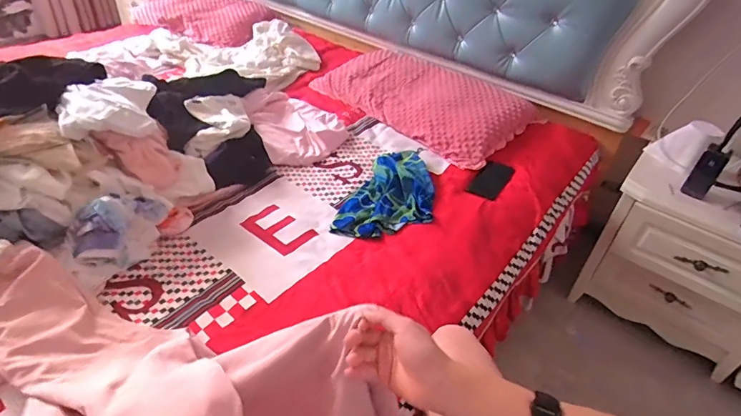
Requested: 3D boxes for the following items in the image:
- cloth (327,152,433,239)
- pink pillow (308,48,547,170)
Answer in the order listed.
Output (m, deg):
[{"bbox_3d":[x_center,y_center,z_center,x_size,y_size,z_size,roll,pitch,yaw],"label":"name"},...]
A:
[{"bbox_3d":[0.061,-0.045,1.118,0.216,0.041,0.344,15,40,12],"label":"cloth"},{"bbox_3d":[0.174,-0.381,1.462,0.399,0.091,0.697,-25,48,-31],"label":"pink pillow"}]

